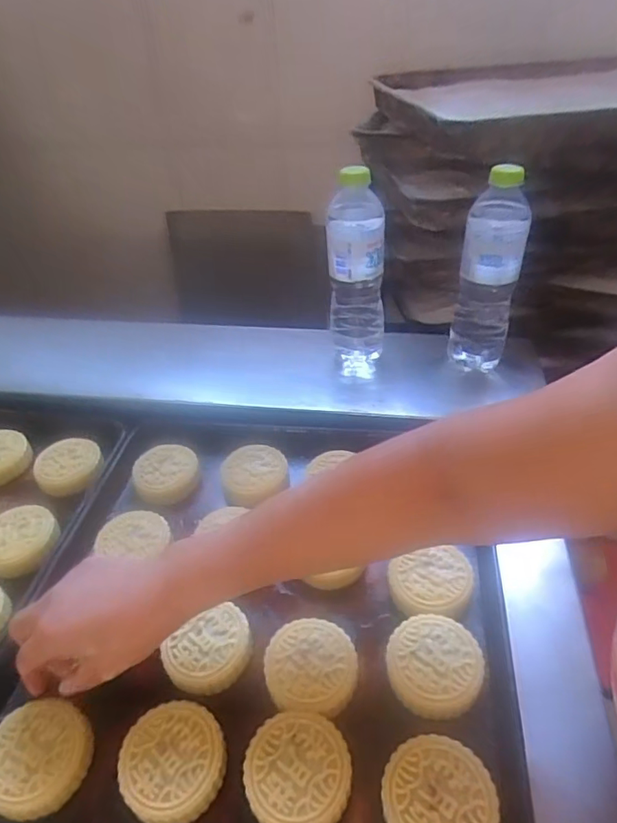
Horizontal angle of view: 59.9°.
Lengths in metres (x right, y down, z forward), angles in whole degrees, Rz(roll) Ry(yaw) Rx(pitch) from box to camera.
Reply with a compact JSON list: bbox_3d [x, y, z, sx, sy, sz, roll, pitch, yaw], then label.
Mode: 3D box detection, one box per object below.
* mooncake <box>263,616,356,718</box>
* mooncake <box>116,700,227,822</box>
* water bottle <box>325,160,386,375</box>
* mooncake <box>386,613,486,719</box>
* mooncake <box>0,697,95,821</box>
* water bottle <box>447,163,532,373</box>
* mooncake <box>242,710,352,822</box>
[{"bbox_3d":[0.002,0.201,0.417,0.069,0.028,0.066,-7,37,5],"label":"mooncake"},{"bbox_3d":[-0.095,0.245,0.376,0.069,0.027,0.070,-7,37,5],"label":"mooncake"},{"bbox_3d":[0.056,-0.148,0.615,0.072,0.227,0.054,-4,37,9],"label":"water bottle"},{"bbox_3d":[0.096,0.196,0.412,0.069,0.029,0.069,-7,37,6],"label":"mooncake"},{"bbox_3d":[-0.194,0.245,0.382,0.070,0.022,0.070,-3,40,3],"label":"mooncake"},{"bbox_3d":[0.202,-0.141,0.604,0.073,0.239,0.055,5,40,21],"label":"water bottle"},{"bbox_3d":[-0.007,0.246,0.364,0.069,0.026,0.069,-7,37,5],"label":"mooncake"}]

